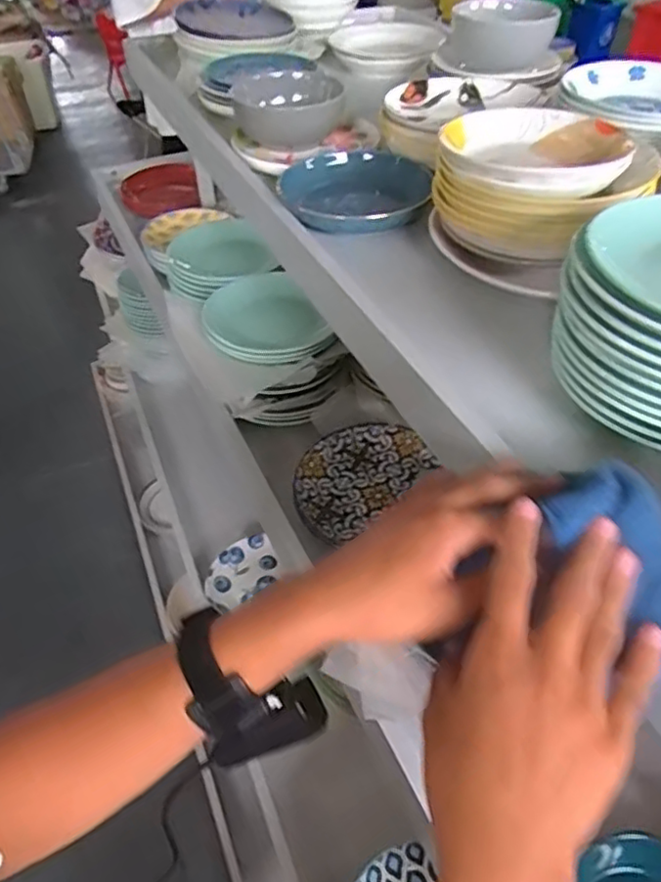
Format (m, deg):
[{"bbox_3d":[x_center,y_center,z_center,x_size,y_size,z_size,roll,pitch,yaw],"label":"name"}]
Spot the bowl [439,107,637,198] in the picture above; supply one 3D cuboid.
[{"bbox_3d":[0.198,-0.283,0.637,0.177,0.049,0.191,4,46,5],"label":"bowl"}]

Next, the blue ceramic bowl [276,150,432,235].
[{"bbox_3d":[0.026,-0.286,0.734,0.171,0.040,0.153,8,46,9],"label":"blue ceramic bowl"}]

